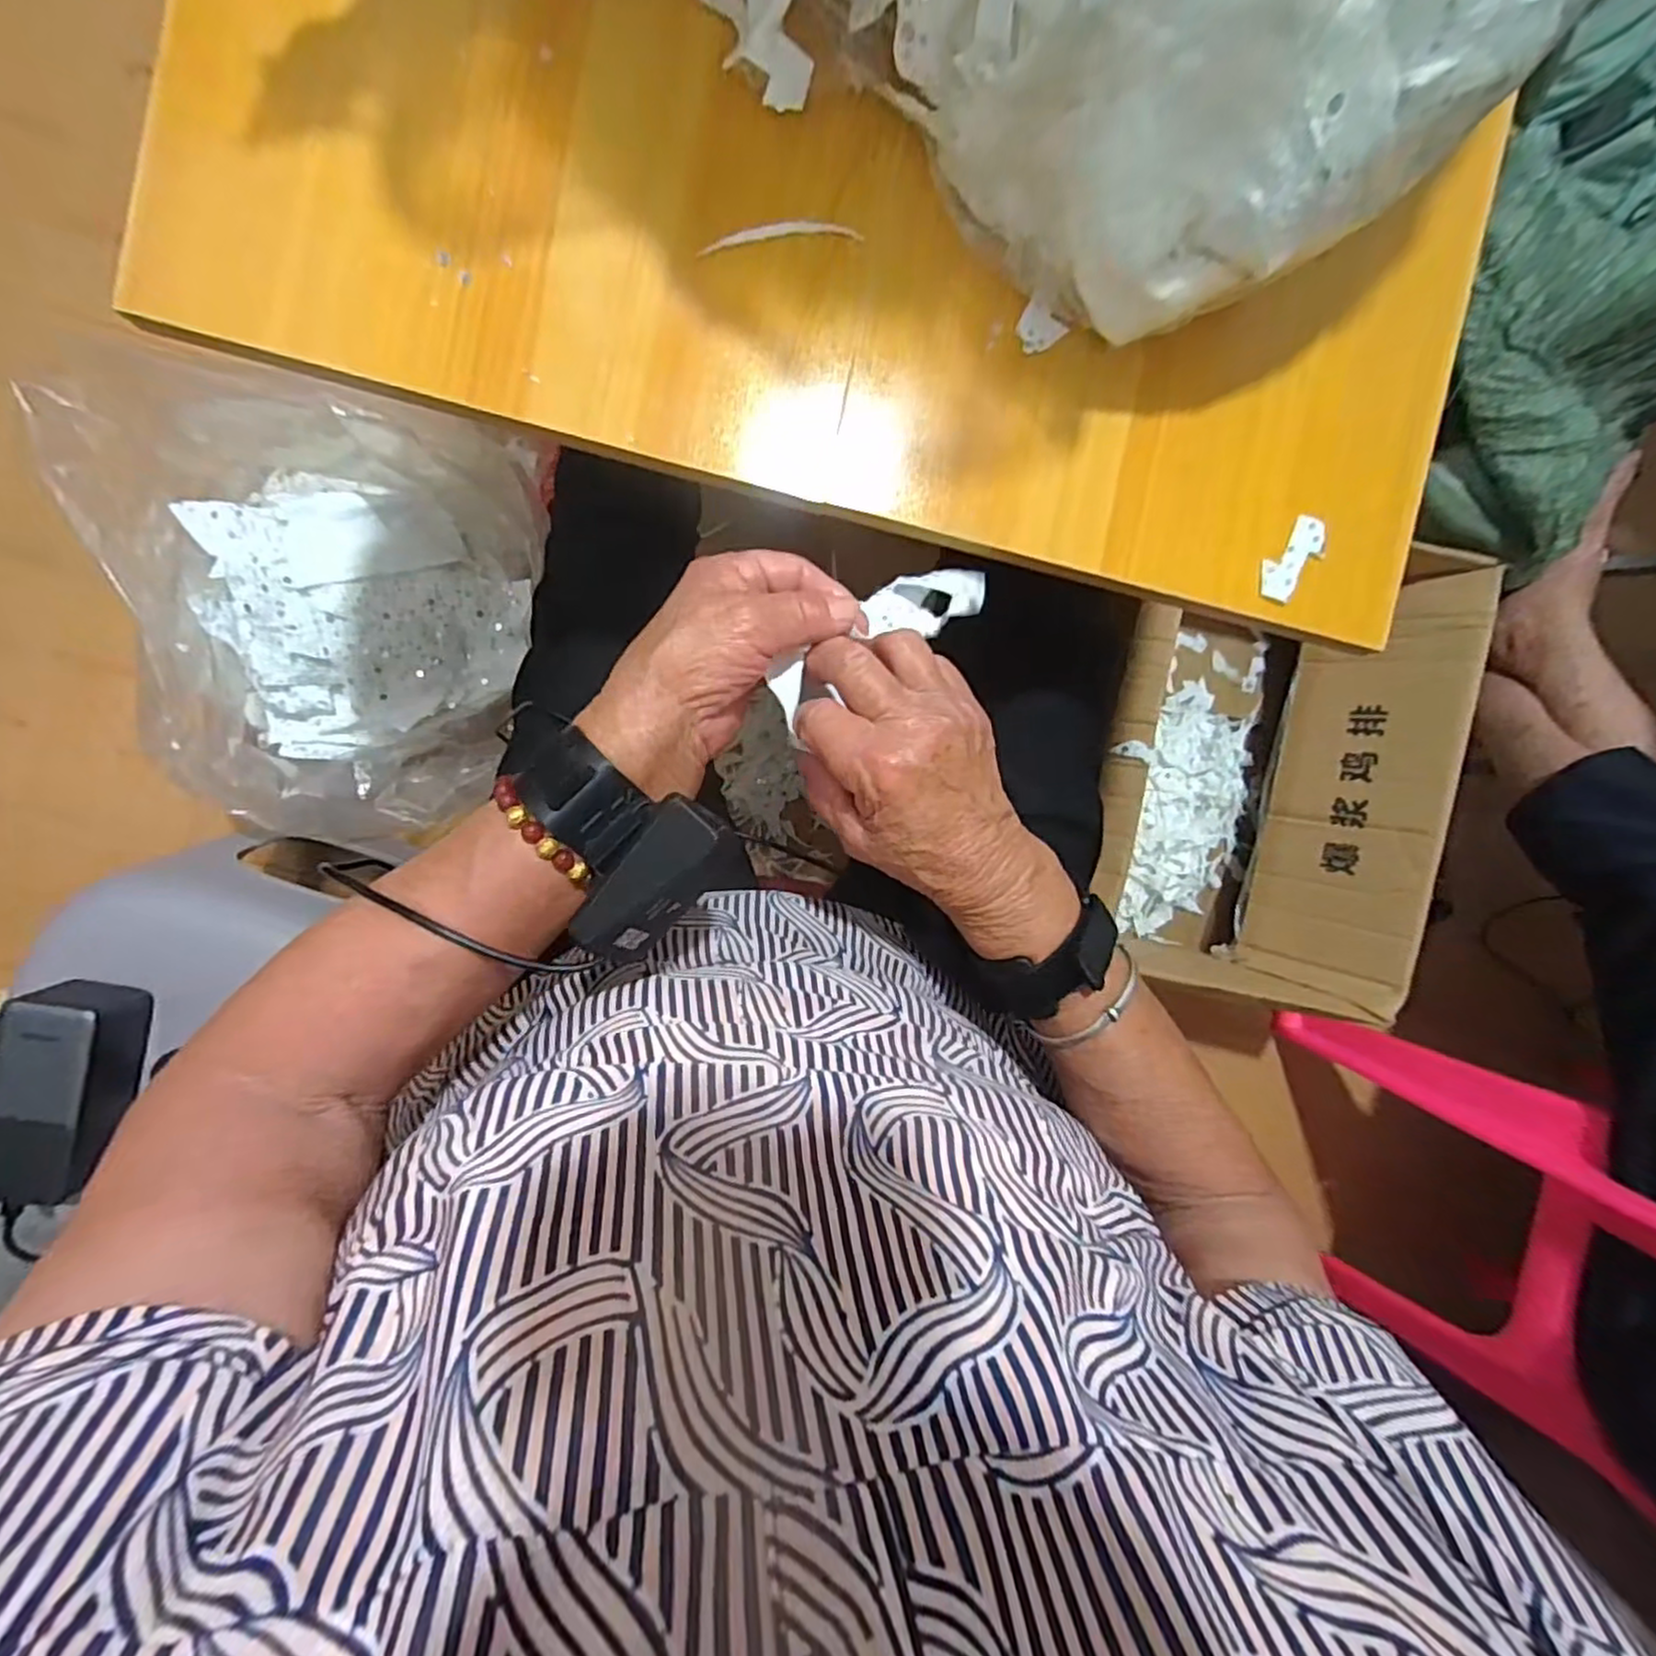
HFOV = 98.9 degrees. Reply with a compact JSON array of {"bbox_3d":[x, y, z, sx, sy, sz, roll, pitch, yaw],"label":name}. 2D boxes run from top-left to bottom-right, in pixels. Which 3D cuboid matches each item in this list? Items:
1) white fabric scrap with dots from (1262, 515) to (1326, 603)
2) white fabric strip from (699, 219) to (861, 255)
[{"bbox_3d":[0.237,-0.137,0.360,0.022,0.004,0.045,40,87,-9],"label":"white fabric scrap with dots"},{"bbox_3d":[-0.022,-0.270,0.322,0.074,0.004,0.011,-13,96,-8],"label":"white fabric strip"}]

